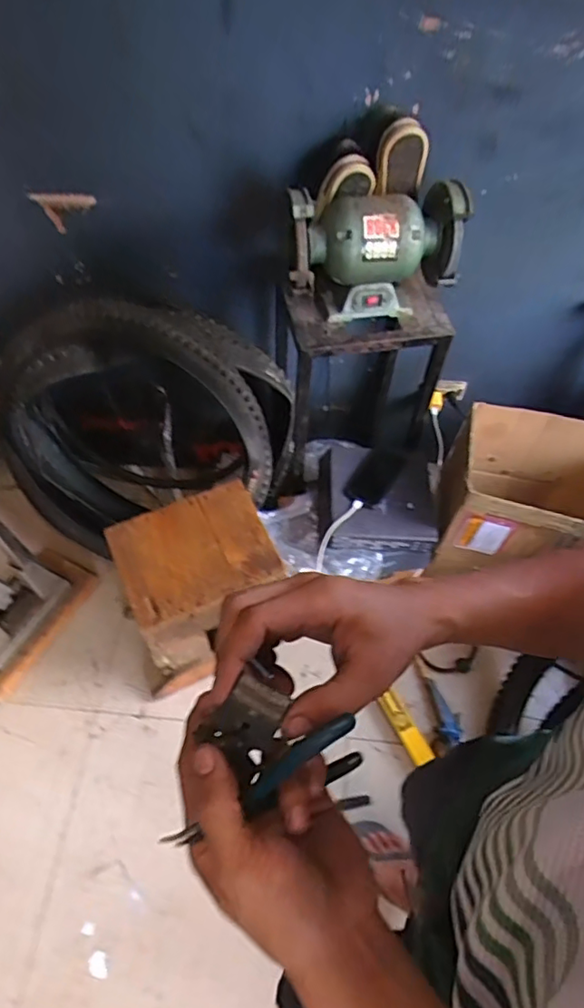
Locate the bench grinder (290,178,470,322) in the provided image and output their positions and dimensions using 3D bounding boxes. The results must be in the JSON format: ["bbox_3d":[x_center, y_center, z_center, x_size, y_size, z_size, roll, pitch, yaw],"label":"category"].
[{"bbox_3d":[0.139,-0.484,1.023,0.312,0.236,0.198,-9,58,-7],"label":"bench grinder"}]

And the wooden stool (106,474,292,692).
[{"bbox_3d":[-0.209,0.205,1.331,0.326,0.408,0.265,-20,60,-13],"label":"wooden stool"}]

